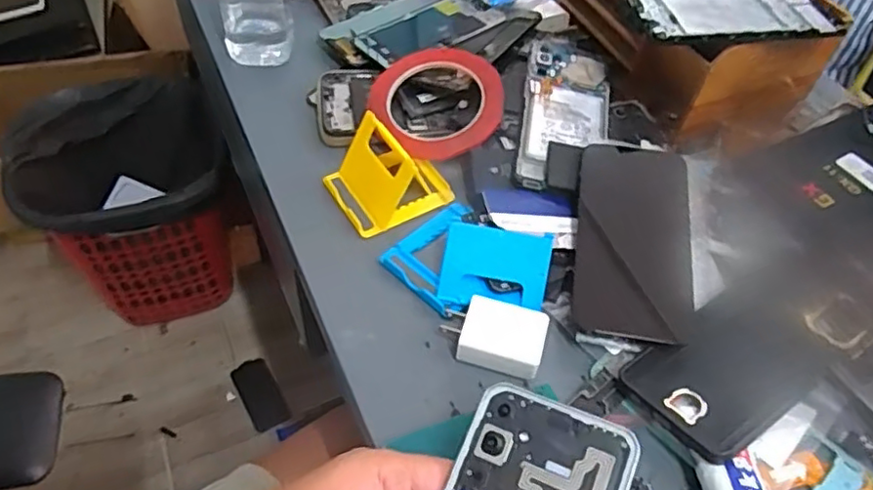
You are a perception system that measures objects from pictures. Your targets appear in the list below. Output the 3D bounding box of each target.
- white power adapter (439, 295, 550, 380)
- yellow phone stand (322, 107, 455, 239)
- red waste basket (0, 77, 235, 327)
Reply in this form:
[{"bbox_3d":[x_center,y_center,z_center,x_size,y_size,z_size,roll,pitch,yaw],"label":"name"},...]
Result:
[{"bbox_3d":[0.036,0.060,0.406,0.064,0.023,0.045,15,51,8],"label":"white power adapter"},{"bbox_3d":[-0.036,-0.060,0.479,0.084,0.046,0.072,-22,56,-21],"label":"yellow phone stand"},{"bbox_3d":[-0.541,-0.054,1.172,0.322,0.361,0.321,-10,52,-12],"label":"red waste basket"}]

